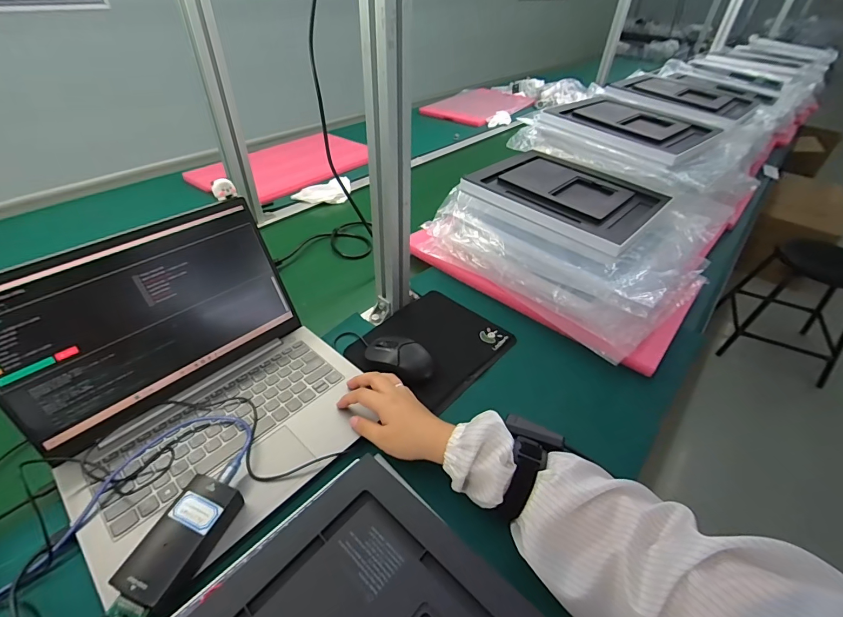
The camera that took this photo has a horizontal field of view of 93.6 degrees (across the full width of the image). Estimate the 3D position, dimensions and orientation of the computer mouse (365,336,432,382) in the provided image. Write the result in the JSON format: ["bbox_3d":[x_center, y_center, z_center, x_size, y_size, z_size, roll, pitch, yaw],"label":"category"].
[{"bbox_3d":[-0.032,0.068,0.565,0.097,0.034,0.056,23,44,22],"label":"computer mouse"}]

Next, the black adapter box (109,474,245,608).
[{"bbox_3d":[-0.224,0.215,0.372,0.050,0.031,0.104,14,41,13],"label":"black adapter box"}]

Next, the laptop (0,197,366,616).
[{"bbox_3d":[-0.255,0.059,0.444,0.318,0.179,0.319,32,48,30],"label":"laptop"}]

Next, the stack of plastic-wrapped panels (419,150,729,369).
[{"bbox_3d":[0.275,-0.138,0.719,0.332,0.139,0.393,-30,50,-32],"label":"stack of plastic-wrapped panels"}]

